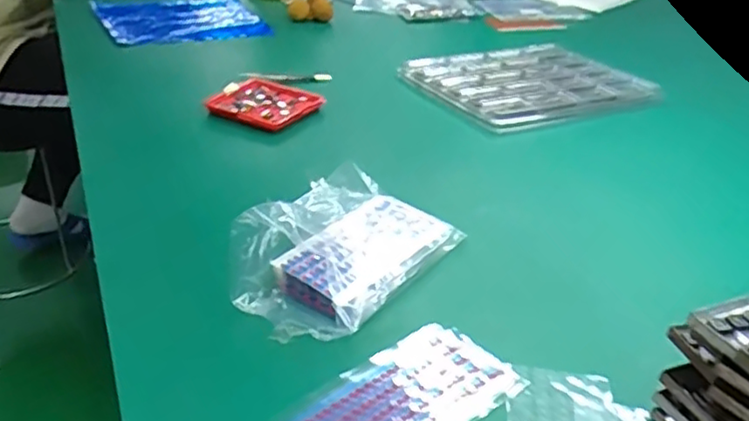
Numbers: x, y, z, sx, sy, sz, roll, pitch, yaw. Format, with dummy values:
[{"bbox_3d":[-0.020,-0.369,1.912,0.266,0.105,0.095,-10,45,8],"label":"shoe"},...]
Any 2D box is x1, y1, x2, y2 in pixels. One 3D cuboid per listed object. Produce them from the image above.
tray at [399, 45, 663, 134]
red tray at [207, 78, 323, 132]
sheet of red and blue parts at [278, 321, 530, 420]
[{"bbox_3d":[0.200,-0.163,0.840,0.283,0.017,0.223,-14,36,-27],"label":"tray"},{"bbox_3d":[-0.124,-0.120,0.739,0.100,0.014,0.109,21,35,26],"label":"red tray"},{"bbox_3d":[0.018,0.108,0.377,0.139,0.008,0.071,-22,40,-36],"label":"sheet of red and blue parts"}]

